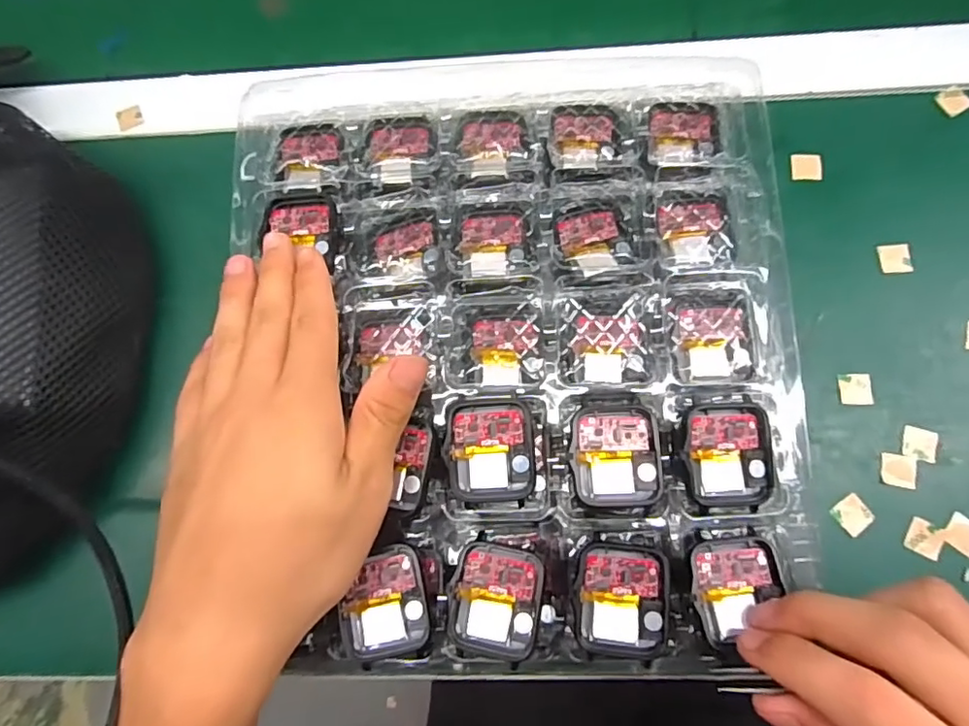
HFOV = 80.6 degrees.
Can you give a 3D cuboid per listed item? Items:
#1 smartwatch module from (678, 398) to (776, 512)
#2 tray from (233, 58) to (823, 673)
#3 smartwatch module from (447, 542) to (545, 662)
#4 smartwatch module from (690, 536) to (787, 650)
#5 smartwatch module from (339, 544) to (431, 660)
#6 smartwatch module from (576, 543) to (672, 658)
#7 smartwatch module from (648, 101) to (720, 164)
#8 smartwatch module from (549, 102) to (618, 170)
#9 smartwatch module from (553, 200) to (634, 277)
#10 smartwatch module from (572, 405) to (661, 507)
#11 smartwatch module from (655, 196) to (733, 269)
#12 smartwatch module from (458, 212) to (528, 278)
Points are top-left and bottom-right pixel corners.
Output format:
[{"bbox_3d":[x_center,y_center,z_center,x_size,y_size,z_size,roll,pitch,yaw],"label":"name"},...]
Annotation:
[{"bbox_3d":[0.103,0.038,0.244,0.038,0.008,0.046,-4,75,3],"label":"smartwatch module"},{"bbox_3d":[0.012,-0.017,0.269,0.253,0.023,0.288,-2,74,0],"label":"tray"},{"bbox_3d":[0.005,0.098,0.236,0.037,0.008,0.043,7,76,6],"label":"smartwatch module"},{"bbox_3d":[0.104,0.092,0.233,0.036,0.008,0.040,-2,74,0],"label":"smartwatch module"},{"bbox_3d":[-0.042,0.100,0.239,0.035,0.004,0.041,-14,75,0],"label":"smartwatch module"},{"bbox_3d":[0.056,0.096,0.234,0.036,0.007,0.042,1,76,4],"label":"smartwatch module"},{"bbox_3d":[0.102,-0.115,0.289,0.034,0.011,0.035,0,76,4],"label":"smartwatch module"},{"bbox_3d":[0.051,-0.116,0.293,0.033,0.011,0.033,-1,76,4],"label":"smartwatch module"},{"bbox_3d":[0.054,-0.060,0.279,0.036,0.011,0.035,-14,75,0],"label":"smartwatch module"},{"bbox_3d":[0.056,0.040,0.246,0.037,0.011,0.042,-2,76,3],"label":"smartwatch module"},{"bbox_3d":[0.101,-0.063,0.272,0.032,0.007,0.033,0,76,4],"label":"smartwatch module"},{"bbox_3d":[0.004,-0.060,0.283,0.034,0.009,0.034,0,76,4],"label":"smartwatch module"}]

